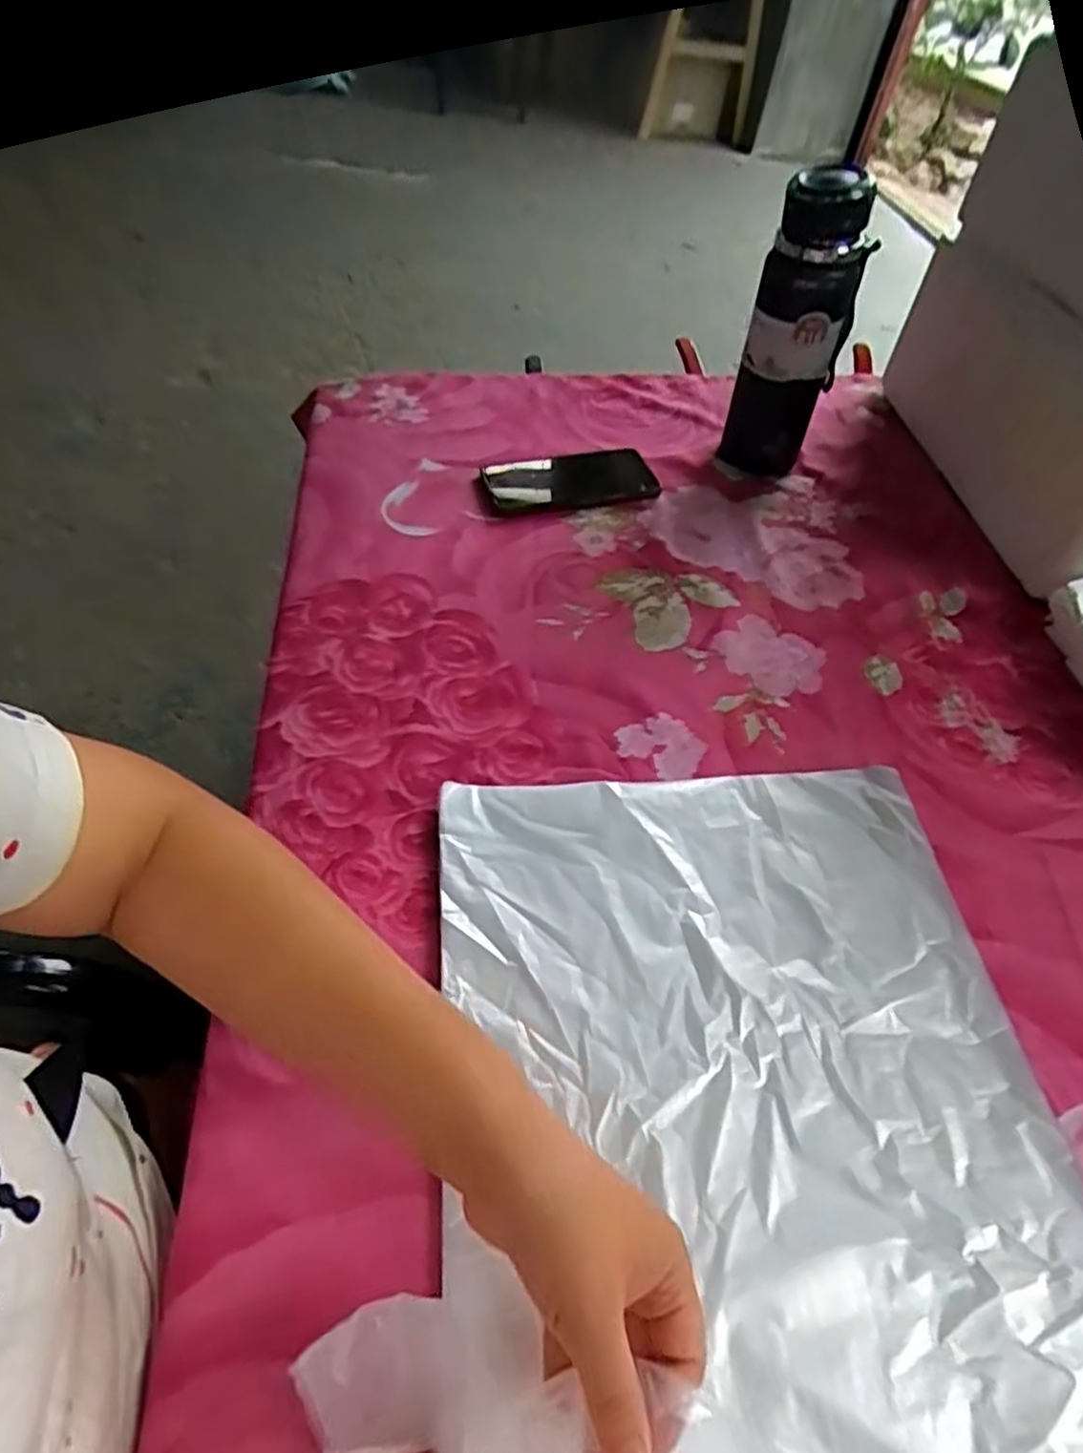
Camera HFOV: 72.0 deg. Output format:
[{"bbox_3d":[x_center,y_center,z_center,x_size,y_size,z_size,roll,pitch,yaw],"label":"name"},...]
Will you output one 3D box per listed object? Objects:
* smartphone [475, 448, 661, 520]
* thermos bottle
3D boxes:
[{"bbox_3d":[0.027,-0.240,0.724,0.170,0.011,0.086,-8,51,-10],"label":"smartphone"},{"bbox_3d":[0.227,-0.346,0.669,0.082,0.239,0.061,19,52,12],"label":"thermos bottle"}]

